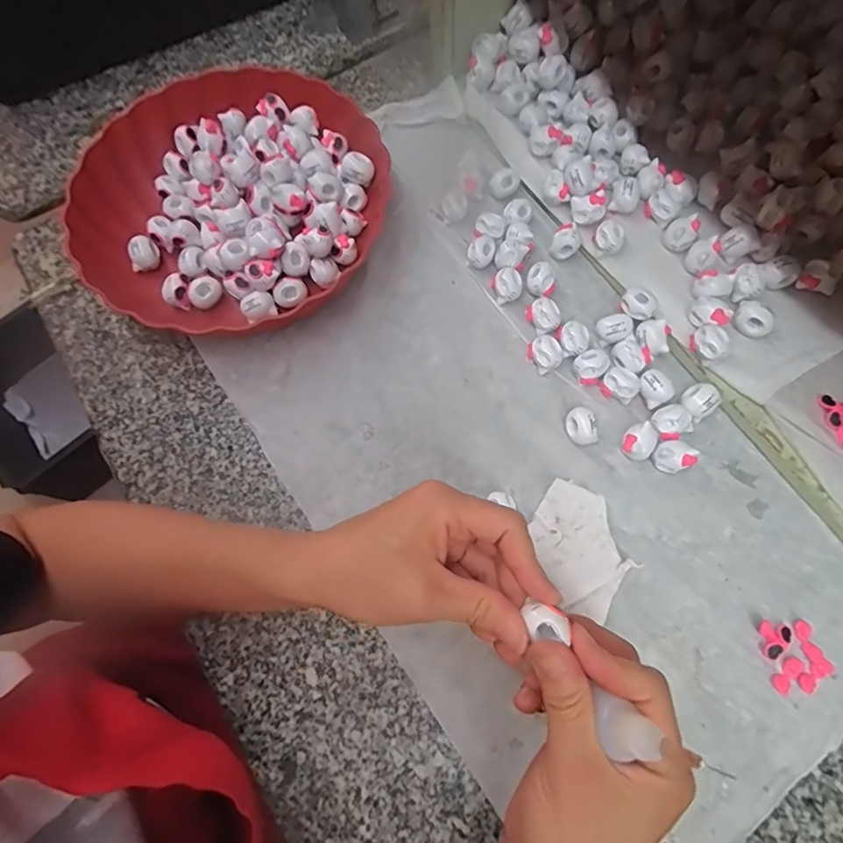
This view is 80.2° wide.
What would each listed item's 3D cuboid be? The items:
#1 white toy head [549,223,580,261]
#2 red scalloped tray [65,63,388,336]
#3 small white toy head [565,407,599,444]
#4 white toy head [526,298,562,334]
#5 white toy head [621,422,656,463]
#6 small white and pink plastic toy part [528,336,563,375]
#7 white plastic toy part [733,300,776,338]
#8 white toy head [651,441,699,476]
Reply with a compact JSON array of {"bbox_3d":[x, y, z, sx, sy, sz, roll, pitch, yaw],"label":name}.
[{"bbox_3d":[0.115,-0.141,0.399,0.021,0.019,0.025,22,74,9],"label":"white toy head"},{"bbox_3d":[-0.150,-0.179,0.409,0.240,0.045,0.235,21,74,9],"label":"red scalloped tray"},{"bbox_3d":[0.112,0.004,0.353,0.020,0.020,0.024,-4,72,1],"label":"small white toy head"},{"bbox_3d":[0.093,-0.080,0.382,0.022,0.017,0.024,-1,72,2],"label":"white toy head"},{"bbox_3d":[0.149,0.016,0.347,0.024,0.021,0.021,-40,75,-10],"label":"white toy head"},{"bbox_3d":[0.093,-0.051,0.372,0.022,0.021,0.023,-23,72,-5],"label":"small white and pink plastic toy part"},{"bbox_3d":[0.235,-0.072,0.355,0.026,0.017,0.016,42,78,14],"label":"white plastic toy part"},{"bbox_3d":[0.172,0.025,0.344,0.026,0.019,0.019,1,72,3],"label":"white toy head"}]

